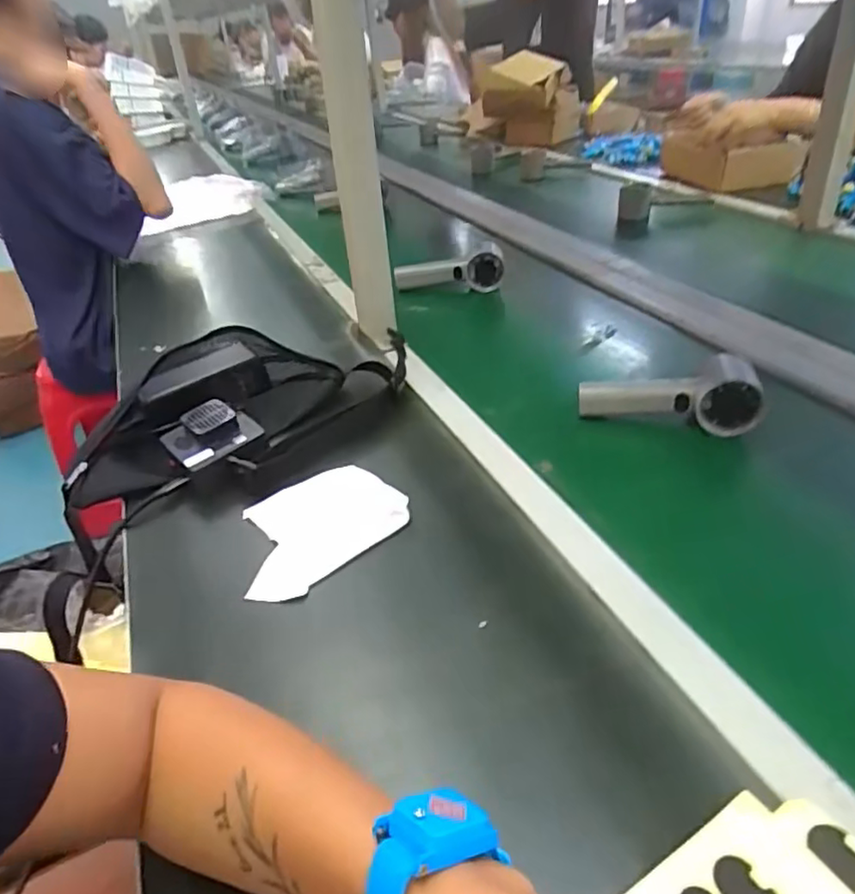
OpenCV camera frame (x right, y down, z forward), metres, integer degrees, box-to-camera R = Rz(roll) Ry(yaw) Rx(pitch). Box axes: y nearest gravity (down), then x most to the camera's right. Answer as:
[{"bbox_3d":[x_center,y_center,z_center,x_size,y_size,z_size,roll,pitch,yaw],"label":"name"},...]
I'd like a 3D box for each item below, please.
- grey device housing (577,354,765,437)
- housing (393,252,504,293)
[{"bbox_3d":[0.223,-0.051,0.573,0.156,0.053,0.050,5,36,15],"label":"grey device housing"},{"bbox_3d":[0.032,-0.246,0.905,0.155,0.065,0.040,-5,34,1],"label":"housing"}]

